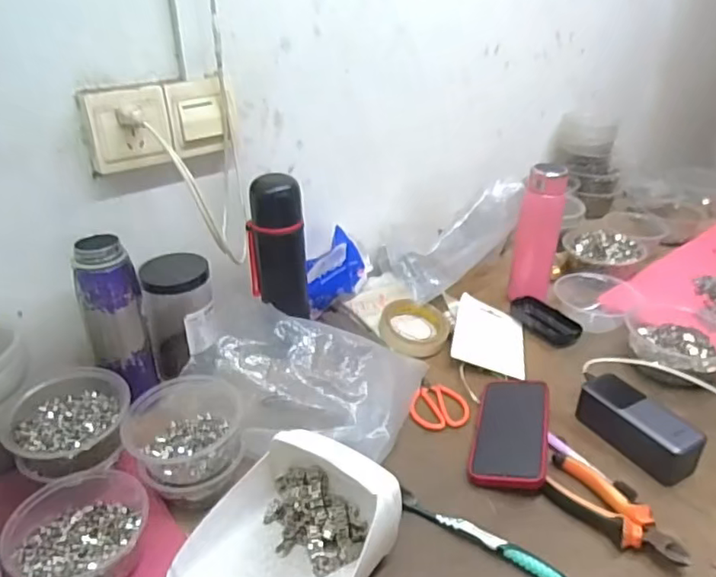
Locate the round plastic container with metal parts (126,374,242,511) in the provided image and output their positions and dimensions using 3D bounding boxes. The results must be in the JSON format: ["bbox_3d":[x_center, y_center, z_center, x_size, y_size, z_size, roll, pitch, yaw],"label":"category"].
[{"bbox_3d":[-0.177,0.153,0.598,0.113,0.068,0.121,1,31,0],"label":"round plastic container with metal parts"}]

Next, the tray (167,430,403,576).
[{"bbox_3d":[-0.063,0.212,0.506,0.162,0.077,0.175,22,37,30],"label":"tray"}]

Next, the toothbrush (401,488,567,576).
[{"bbox_3d":[0.115,0.236,0.547,0.170,0.010,0.019,20,36,28],"label":"toothbrush"}]

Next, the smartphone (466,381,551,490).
[{"bbox_3d":[0.177,0.157,0.661,0.078,0.015,0.171,10,33,14],"label":"smartphone"}]

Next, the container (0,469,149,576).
[{"bbox_3d":[-0.246,0.218,0.516,0.112,0.048,0.120,1,31,0],"label":"container"}]

